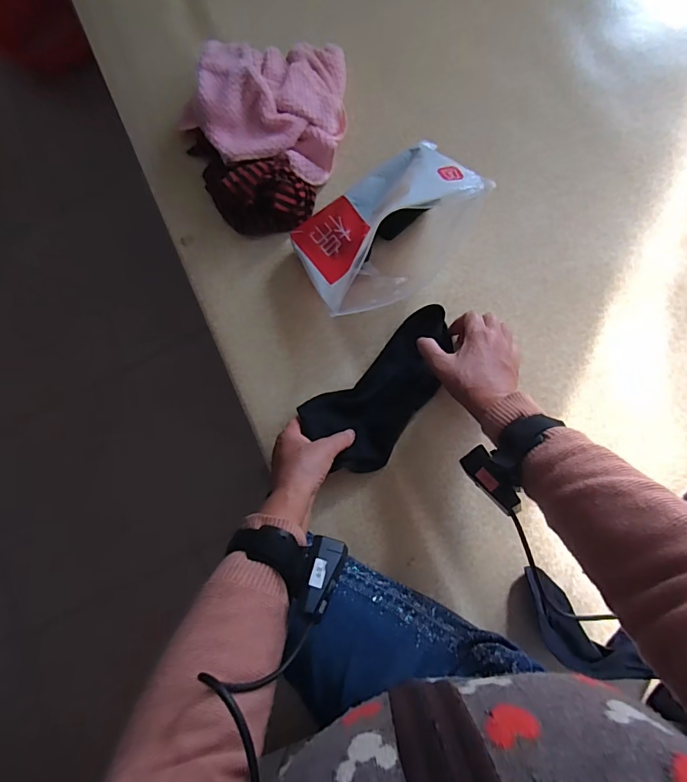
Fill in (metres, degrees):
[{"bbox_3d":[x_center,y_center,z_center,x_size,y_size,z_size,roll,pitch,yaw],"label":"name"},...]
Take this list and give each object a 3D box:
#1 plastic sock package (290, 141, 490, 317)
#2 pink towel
[{"bbox_3d":[0.054,-0.204,0.556,0.226,0.098,0.156,-33,81,1],"label":"plastic sock package"},{"bbox_3d":[-0.114,-0.400,0.609,0.229,0.078,0.195,8,83,7],"label":"pink towel"}]

